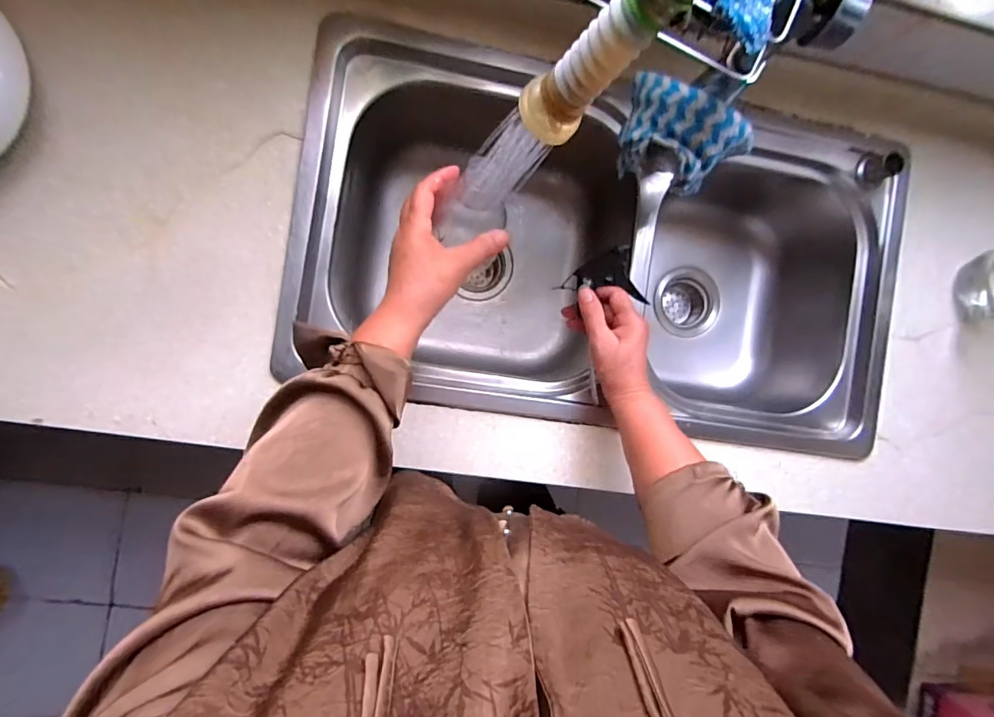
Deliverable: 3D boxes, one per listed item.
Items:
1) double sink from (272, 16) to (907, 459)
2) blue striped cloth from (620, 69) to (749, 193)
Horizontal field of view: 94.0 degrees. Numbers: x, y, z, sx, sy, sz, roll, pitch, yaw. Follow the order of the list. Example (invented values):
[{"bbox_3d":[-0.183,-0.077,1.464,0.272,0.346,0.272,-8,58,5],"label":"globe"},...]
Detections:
[{"bbox_3d":[0.129,-0.141,0.639,0.717,0.238,0.420,8,91,-8],"label":"double sink"},{"bbox_3d":[0.180,-0.216,0.457,0.125,0.075,0.077,33,87,-8],"label":"blue striped cloth"}]

